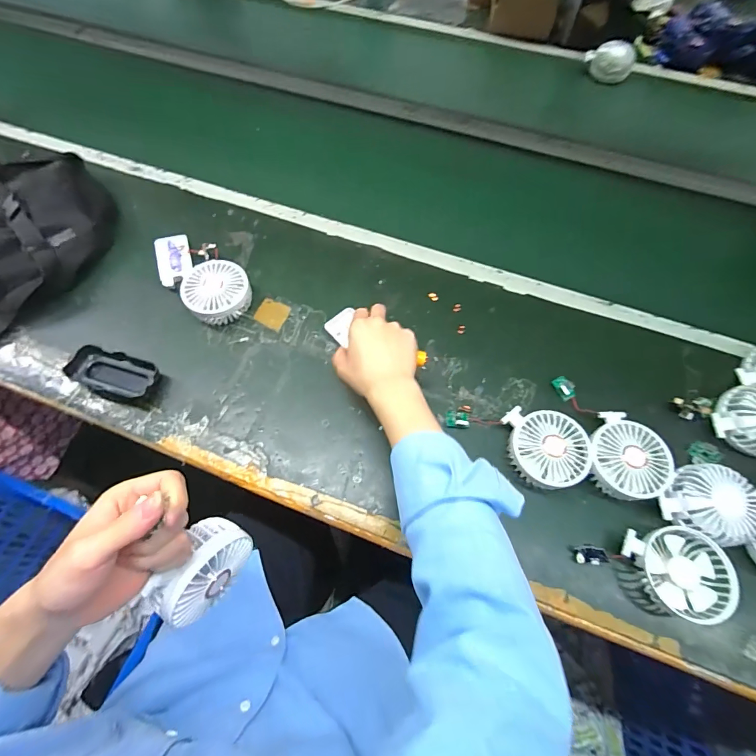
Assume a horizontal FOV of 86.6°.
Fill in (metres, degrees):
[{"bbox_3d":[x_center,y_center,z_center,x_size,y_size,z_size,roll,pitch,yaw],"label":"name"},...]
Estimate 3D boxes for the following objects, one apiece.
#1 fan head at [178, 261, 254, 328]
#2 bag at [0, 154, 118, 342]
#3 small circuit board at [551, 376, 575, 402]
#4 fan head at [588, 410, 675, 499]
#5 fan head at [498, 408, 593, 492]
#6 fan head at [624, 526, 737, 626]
[{"bbox_3d":[-0.232,-0.122,0.578,0.088,0.045,0.086,0,64,-1],"label":"fan head"},{"bbox_3d":[-0.498,-0.190,0.584,0.152,0.081,0.334,5,64,1],"label":"bag"},{"bbox_3d":[0.254,0.013,0.544,0.026,0.010,0.032,-26,67,-13],"label":"small circuit board"},{"bbox_3d":[0.290,0.095,0.472,0.087,0.039,0.091,0,64,-1],"label":"fan head"},{"bbox_3d":[0.199,0.082,0.482,0.088,0.043,0.104,-11,65,-7],"label":"fan head"},{"bbox_3d":[0.314,0.199,0.419,0.087,0.026,0.095,0,64,-1],"label":"fan head"}]

